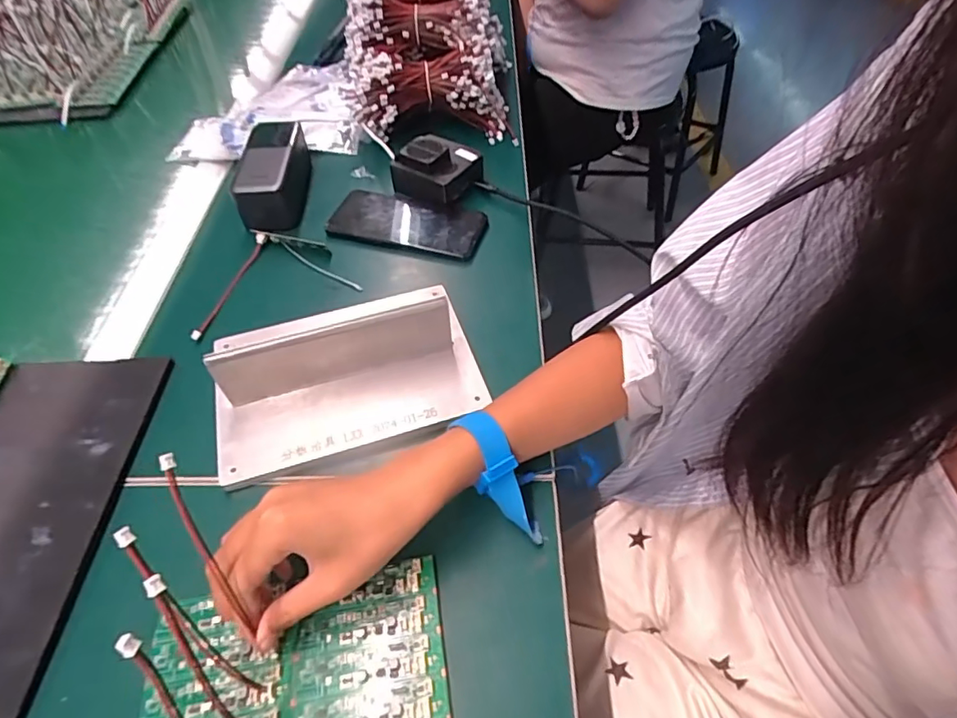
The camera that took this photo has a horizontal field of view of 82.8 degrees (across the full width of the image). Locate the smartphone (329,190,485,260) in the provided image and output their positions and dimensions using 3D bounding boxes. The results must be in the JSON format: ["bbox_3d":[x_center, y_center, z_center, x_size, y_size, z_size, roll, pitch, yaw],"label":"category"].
[{"bbox_3d":[-0.072,-0.144,0.560,0.158,0.015,0.080,12,53,11],"label":"smartphone"}]

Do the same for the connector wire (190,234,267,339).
[{"bbox_3d":[-0.236,-0.072,0.513,0.012,0.020,0.126,14,53,12],"label":"connector wire"}]

